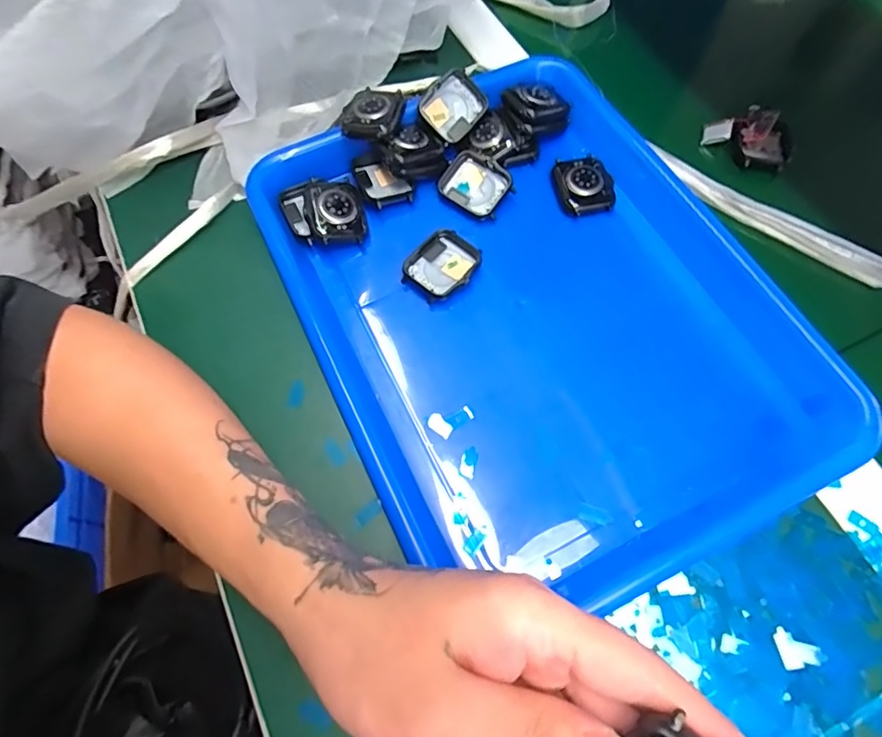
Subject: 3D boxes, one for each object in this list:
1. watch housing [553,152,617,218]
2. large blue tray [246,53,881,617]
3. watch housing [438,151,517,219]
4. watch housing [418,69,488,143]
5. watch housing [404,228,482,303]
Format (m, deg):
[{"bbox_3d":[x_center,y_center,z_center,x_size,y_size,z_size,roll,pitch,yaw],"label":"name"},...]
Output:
[{"bbox_3d":[0.096,-0.125,0.351,0.035,0.012,0.042,-12,68,-3],"label":"watch housing"},{"bbox_3d":[0.056,-0.044,0.312,0.260,0.028,0.319,-25,69,-9],"label":"large blue tray"},{"bbox_3d":[0.024,-0.123,0.348,0.043,0.011,0.036,32,88,7],"label":"watch housing"},{"bbox_3d":[0.009,-0.180,0.356,0.037,0.009,0.040,35,93,-25],"label":"watch housing"},{"bbox_3d":[0.002,-0.064,0.328,0.037,0.013,0.047,36,73,15],"label":"watch housing"}]

